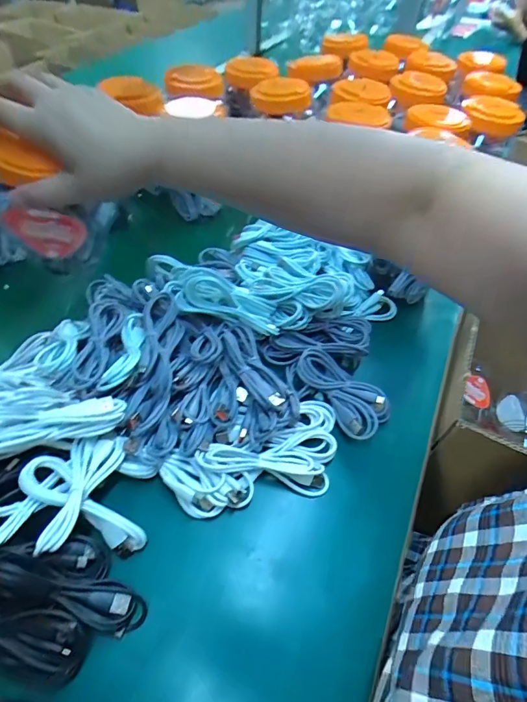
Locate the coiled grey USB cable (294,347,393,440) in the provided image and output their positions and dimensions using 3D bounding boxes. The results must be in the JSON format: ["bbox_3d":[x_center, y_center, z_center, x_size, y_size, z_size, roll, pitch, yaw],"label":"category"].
[{"bbox_3d":[0.082,0.039,0.416,0.104,0.018,0.056,37,57,23],"label":"coiled grey USB cable"}]

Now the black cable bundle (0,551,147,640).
[{"bbox_3d":[-0.143,0.179,0.293,0.113,0.021,0.031,26,50,-10],"label":"black cable bundle"}]

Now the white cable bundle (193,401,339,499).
[{"bbox_3d":[0.008,0.084,0.391,0.123,0.030,0.095,9,50,3],"label":"white cable bundle"}]

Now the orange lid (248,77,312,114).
[{"bbox_3d":[0.027,-0.391,0.598,0.084,0.031,0.072,15,51,7],"label":"orange lid"}]

